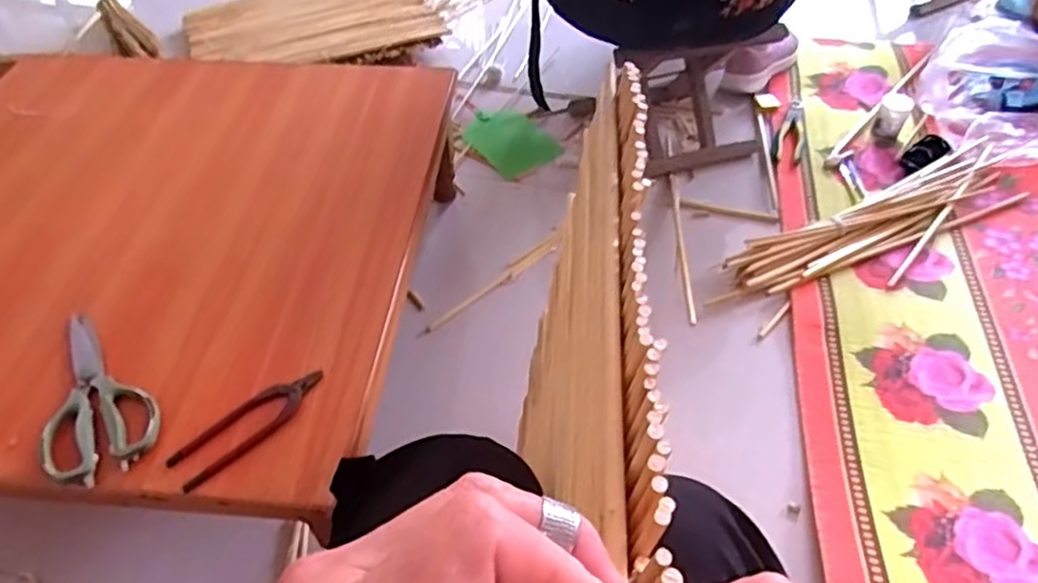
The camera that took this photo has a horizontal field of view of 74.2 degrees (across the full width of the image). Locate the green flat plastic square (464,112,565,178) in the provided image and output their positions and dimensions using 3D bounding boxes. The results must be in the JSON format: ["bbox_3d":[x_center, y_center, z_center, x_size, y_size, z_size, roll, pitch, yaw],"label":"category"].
[{"bbox_3d":[-0.018,-0.292,1.328,0.139,0.006,0.200,-27,53,-22],"label":"green flat plastic square"}]

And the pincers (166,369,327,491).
[{"bbox_3d":[-0.258,0.123,0.655,0.154,0.011,0.037,-36,56,-23],"label":"pincers"}]

